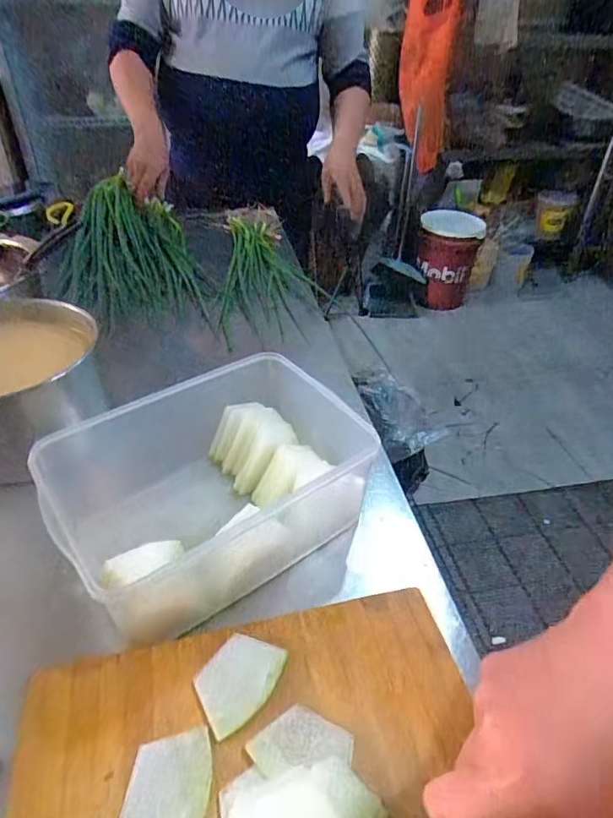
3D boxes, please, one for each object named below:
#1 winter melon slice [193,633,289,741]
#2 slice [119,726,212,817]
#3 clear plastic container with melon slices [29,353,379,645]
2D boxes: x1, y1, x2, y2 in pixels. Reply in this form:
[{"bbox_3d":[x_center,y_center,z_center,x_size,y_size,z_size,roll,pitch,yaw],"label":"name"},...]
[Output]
[{"bbox_3d":[-0.050,0.196,0.385,0.050,0.004,0.068,27,45,26],"label":"winter melon slice"},{"bbox_3d":[-0.087,0.239,0.334,0.051,0.005,0.064,5,39,3],"label":"slice"},{"bbox_3d":[-0.099,0.083,0.495,0.249,0.102,0.189,-24,47,-29],"label":"clear plastic container with melon slices"}]

